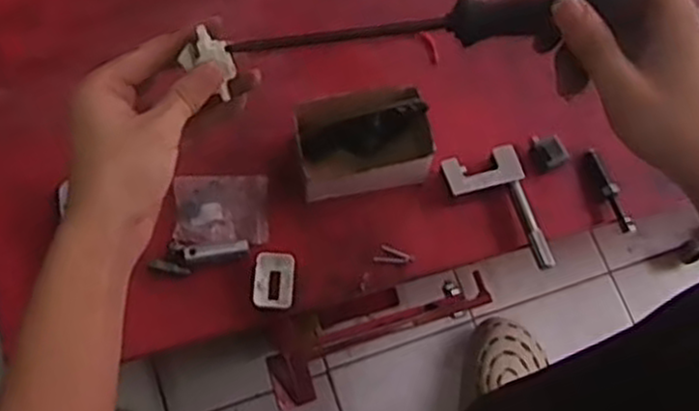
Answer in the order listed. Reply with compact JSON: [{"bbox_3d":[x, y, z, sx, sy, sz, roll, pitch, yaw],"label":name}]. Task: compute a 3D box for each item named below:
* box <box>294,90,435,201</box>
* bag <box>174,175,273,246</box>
[{"bbox_3d":[0.016,-0.065,0.831,0.141,0.068,0.095,-11,71,-7],"label":"box"},{"bbox_3d":[-0.137,0.006,0.828,0.097,0.021,0.082,-3,69,-2],"label":"bag"}]

